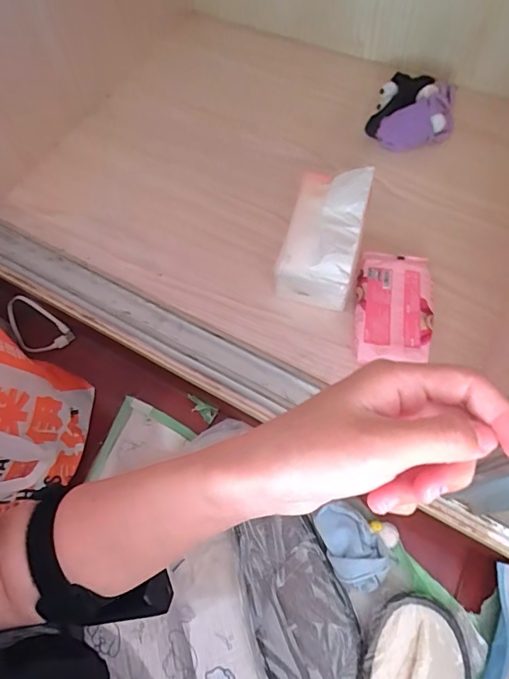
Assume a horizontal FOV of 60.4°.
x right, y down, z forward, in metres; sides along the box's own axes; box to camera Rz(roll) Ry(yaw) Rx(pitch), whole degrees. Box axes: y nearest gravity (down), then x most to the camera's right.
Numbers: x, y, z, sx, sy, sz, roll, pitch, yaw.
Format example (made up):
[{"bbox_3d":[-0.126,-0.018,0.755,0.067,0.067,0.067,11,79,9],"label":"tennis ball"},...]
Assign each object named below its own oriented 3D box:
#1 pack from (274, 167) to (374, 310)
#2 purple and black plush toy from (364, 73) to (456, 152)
[{"bbox_3d":[0.088,-0.130,0.556,0.096,0.099,0.160,13,67,9],"label":"pack"},{"bbox_3d":[0.241,-0.350,0.663,0.119,0.054,0.142,17,68,11],"label":"purple and black plush toy"}]

